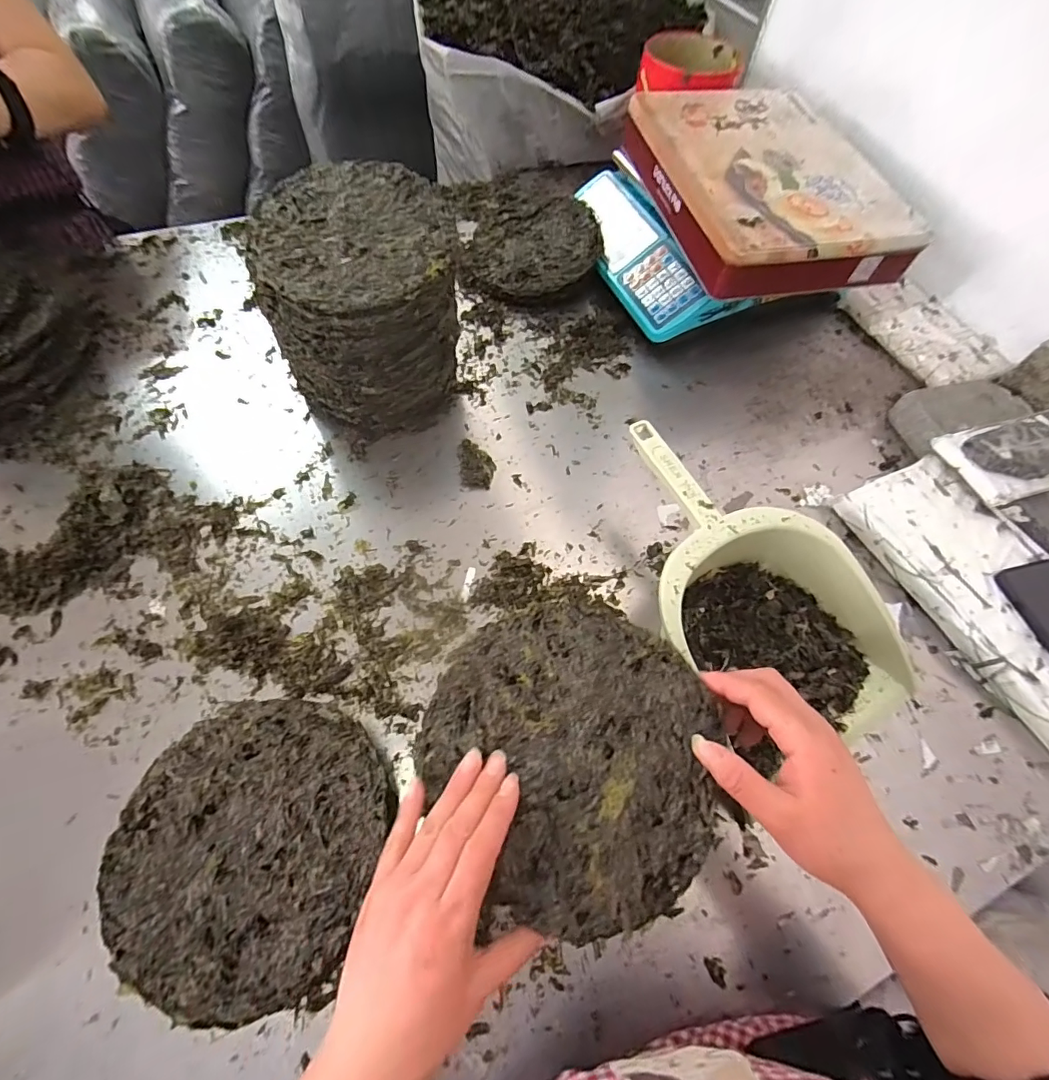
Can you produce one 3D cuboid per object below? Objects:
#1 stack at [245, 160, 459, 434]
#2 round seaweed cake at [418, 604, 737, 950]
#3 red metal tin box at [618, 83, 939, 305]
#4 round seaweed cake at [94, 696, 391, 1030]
[{"bbox_3d":[-0.171,-0.257,0.552,0.185,0.200,0.190,-4,60,-5],"label":"stack"},{"bbox_3d":[0.033,0.135,0.324,0.182,0.027,0.193,1,60,-2],"label":"round seaweed cake"},{"bbox_3d":[0.316,-0.488,0.667,0.280,0.070,0.377,-12,63,-10],"label":"red metal tin box"},{"bbox_3d":[-0.204,0.228,0.373,0.185,0.030,0.191,15,61,5],"label":"round seaweed cake"}]

